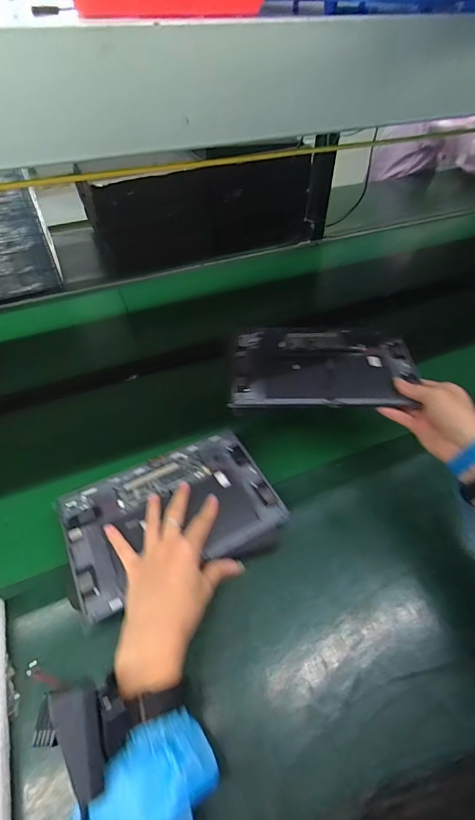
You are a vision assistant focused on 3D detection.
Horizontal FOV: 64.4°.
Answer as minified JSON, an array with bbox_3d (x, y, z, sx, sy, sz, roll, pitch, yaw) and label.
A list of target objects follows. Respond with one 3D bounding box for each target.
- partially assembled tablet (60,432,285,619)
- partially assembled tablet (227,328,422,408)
[{"bbox_3d":[-0.084,0.123,0.475,0.248,0.011,0.165,-22,52,-18],"label":"partially assembled tablet"},{"bbox_3d":[0.115,-0.065,0.523,0.234,0.023,0.156,1,48,1],"label":"partially assembled tablet"}]

